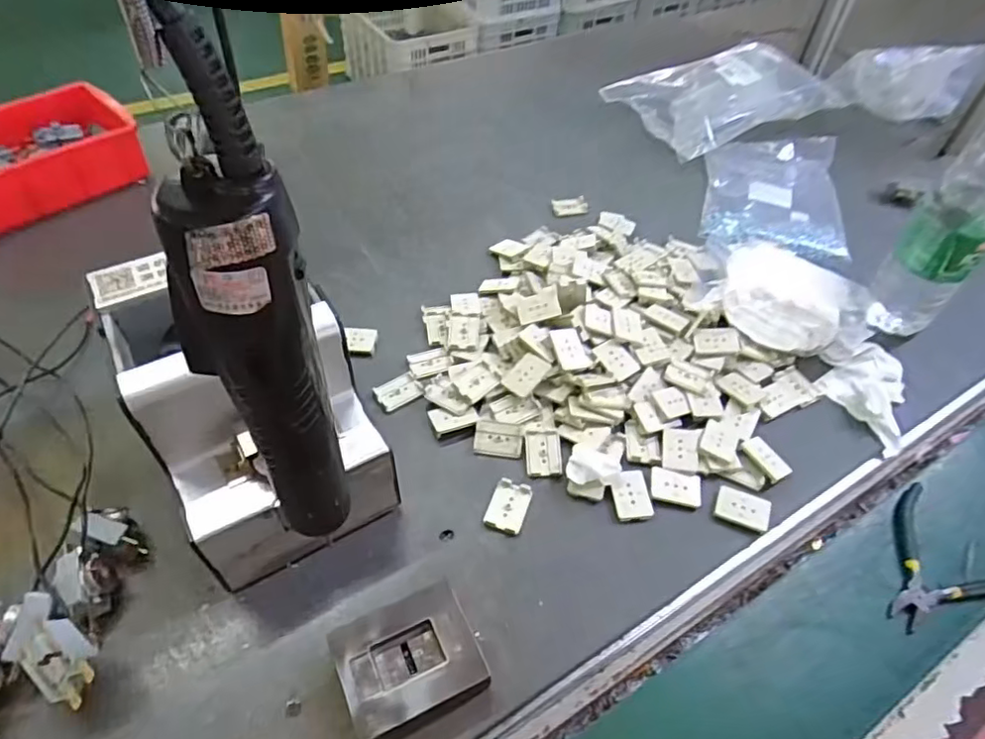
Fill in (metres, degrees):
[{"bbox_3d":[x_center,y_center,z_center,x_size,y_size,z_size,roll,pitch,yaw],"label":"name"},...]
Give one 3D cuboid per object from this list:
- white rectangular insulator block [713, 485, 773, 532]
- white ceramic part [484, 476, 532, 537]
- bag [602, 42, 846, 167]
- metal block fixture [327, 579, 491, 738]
[{"bbox_3d":[0.189,0.104,0.454,0.038,0.007,0.029,20,52,12],"label":"white rectangular insulator block"},{"bbox_3d":[0.012,0.102,0.451,0.028,0.005,0.042,18,52,10],"label":"white ceramic part"},{"bbox_3d":[0.315,-0.371,0.809,0.280,0.069,0.164,-18,54,-18],"label":"bag"},{"bbox_3d":[-0.050,0.180,0.370,0.079,0.029,0.067,-20,55,-20],"label":"metal block fixture"}]

